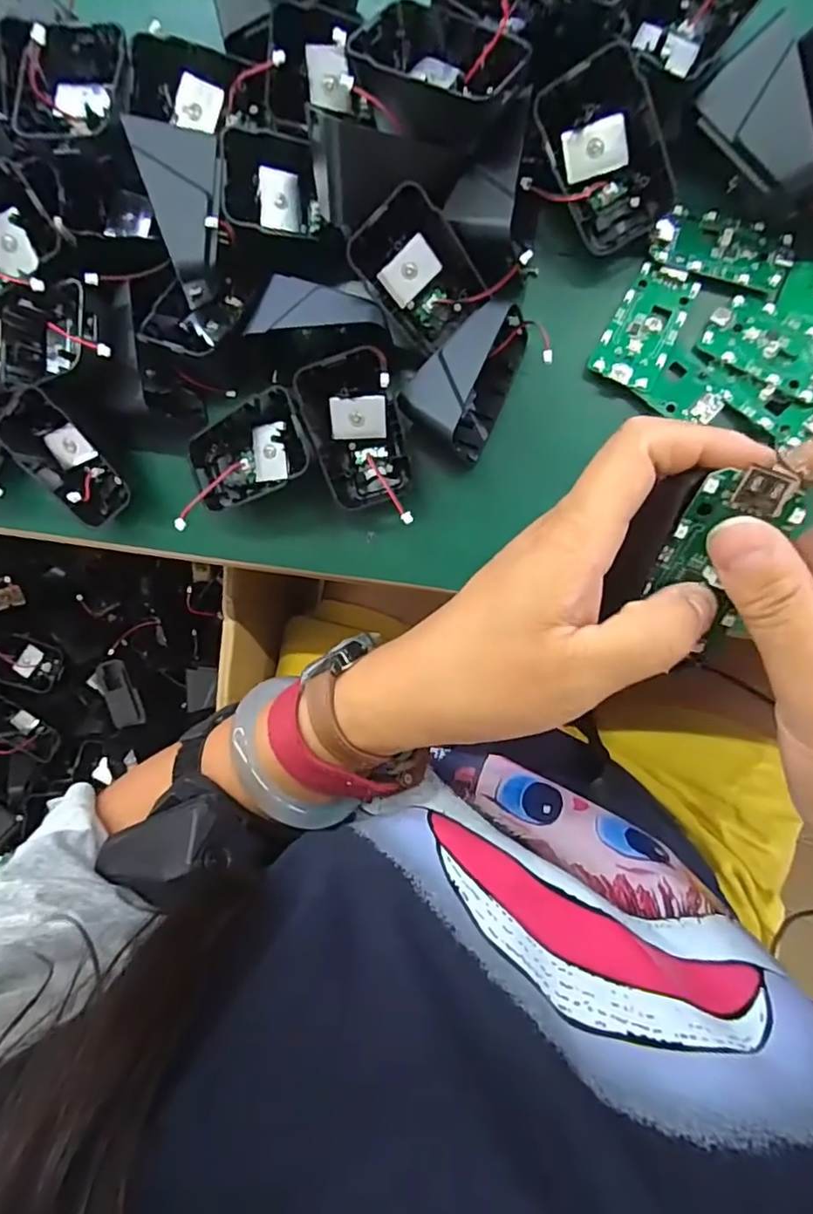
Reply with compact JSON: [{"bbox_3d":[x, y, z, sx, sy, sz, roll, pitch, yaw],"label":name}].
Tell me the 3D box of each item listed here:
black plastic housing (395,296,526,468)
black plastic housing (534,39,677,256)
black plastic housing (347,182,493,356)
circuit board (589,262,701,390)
[{"bbox_3d":[0.026,-0.107,0.280,0.043,0.046,0.066,27,94,8],"label":"black plastic housing"},{"bbox_3d":[0.089,-0.201,0.264,0.044,0.021,0.069,-23,119,19],"label":"black plastic housing"},{"bbox_3d":[0.006,-0.156,0.276,0.043,0.020,0.063,-36,121,16],"label":"black plastic housing"},{"bbox_3d":[0.113,-0.133,0.279,0.031,0.005,0.057,28,94,8],"label":"circuit board"}]

